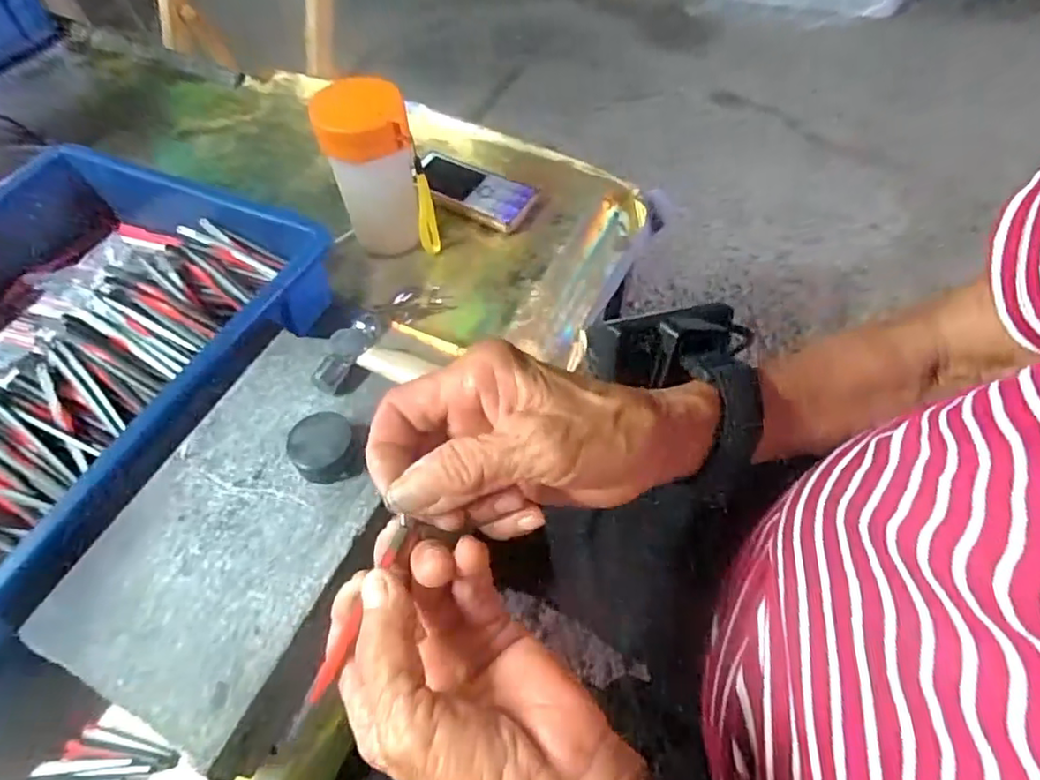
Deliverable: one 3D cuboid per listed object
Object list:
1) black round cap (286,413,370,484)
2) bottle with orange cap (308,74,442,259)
[{"bbox_3d":[-0.115,0.035,0.365,0.042,0.020,0.037,5,56,6],"label":"black round cap"},{"bbox_3d":[-0.115,-0.175,0.501,0.070,0.132,0.058,-16,57,-9],"label":"bottle with orange cap"}]

